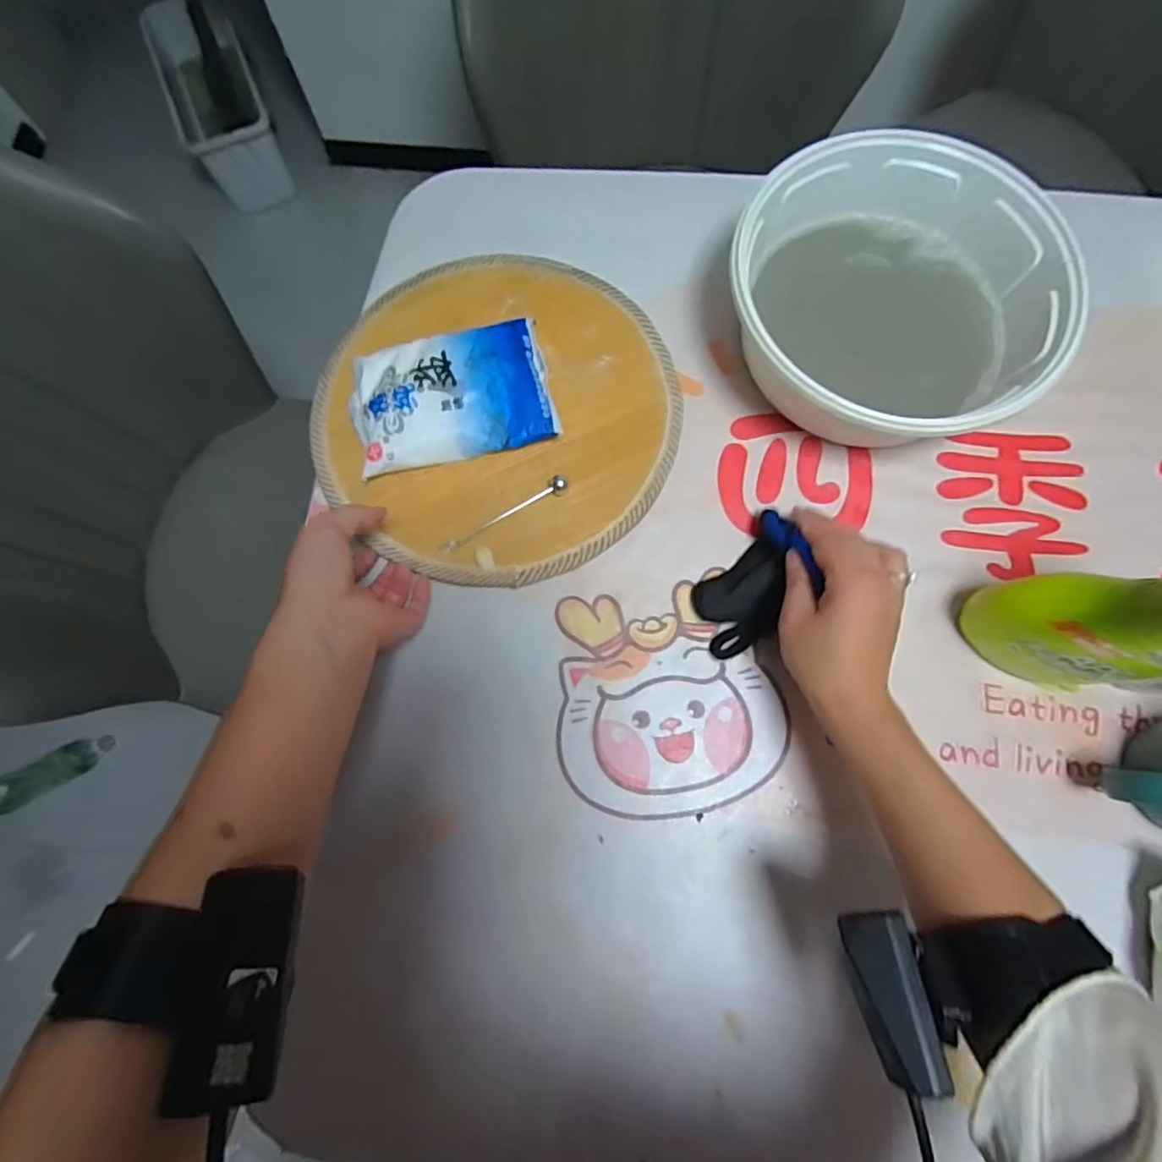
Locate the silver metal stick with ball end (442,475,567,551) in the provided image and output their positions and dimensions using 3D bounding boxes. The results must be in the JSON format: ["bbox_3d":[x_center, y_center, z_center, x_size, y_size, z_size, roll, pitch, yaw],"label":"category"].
[{"bbox_3d":[-0.057,-0.050,0.447,0.107,0.011,0.012,-29,79,-7],"label":"silver metal stick with ball end"}]

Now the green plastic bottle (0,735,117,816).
[{"bbox_3d":[-0.931,0.336,1.037,0.212,0.058,0.060,-26,77,-7],"label":"green plastic bottle"}]

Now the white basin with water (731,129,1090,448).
[{"bbox_3d":[0.230,-0.214,0.454,0.227,0.089,0.195,18,78,4],"label":"white basin with water"}]

